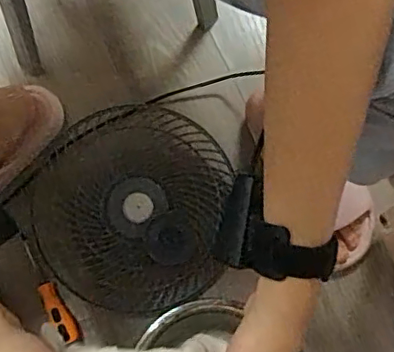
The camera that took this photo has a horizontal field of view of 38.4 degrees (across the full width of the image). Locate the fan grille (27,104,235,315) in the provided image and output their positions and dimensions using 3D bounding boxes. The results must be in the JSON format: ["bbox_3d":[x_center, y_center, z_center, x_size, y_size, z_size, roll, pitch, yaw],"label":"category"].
[{"bbox_3d":[-0.087,0.040,0.734,0.237,0.049,0.255,0,74,1],"label":"fan grille"}]

